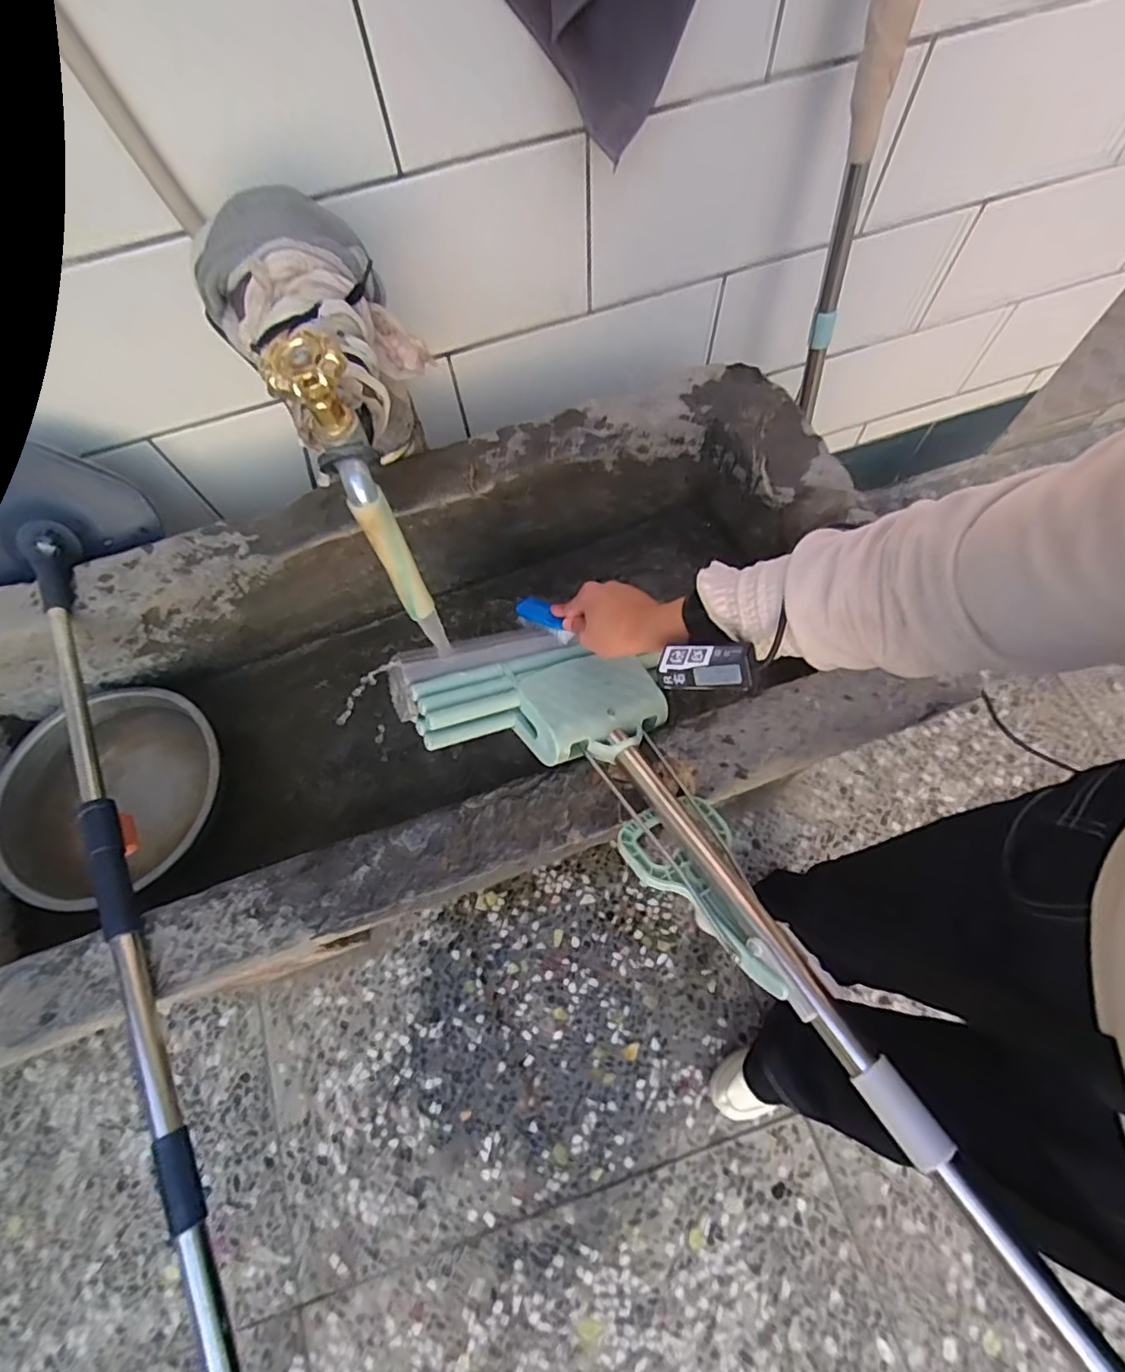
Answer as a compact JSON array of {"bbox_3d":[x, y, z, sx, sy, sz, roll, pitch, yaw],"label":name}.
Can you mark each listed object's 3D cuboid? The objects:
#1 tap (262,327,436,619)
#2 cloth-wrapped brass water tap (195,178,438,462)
[{"bbox_3d":[-0.132,-0.133,0.410,0.043,0.194,0.080,-33,69,-10],"label":"tap"},{"bbox_3d":[-0.166,-0.253,0.426,0.130,0.107,0.242,-28,68,-9],"label":"cloth-wrapped brass water tap"}]

